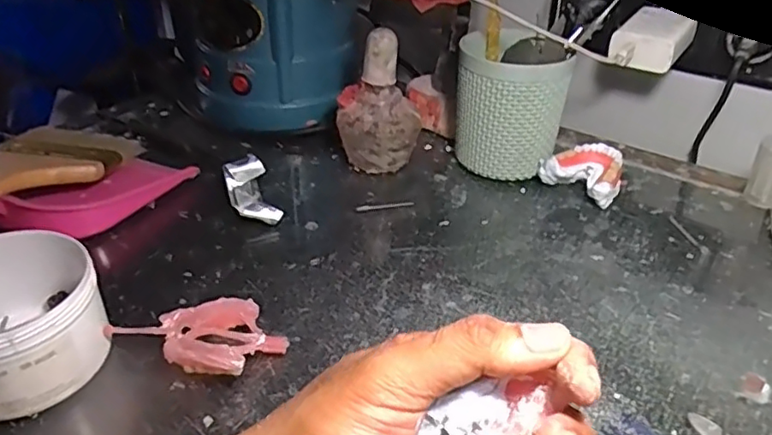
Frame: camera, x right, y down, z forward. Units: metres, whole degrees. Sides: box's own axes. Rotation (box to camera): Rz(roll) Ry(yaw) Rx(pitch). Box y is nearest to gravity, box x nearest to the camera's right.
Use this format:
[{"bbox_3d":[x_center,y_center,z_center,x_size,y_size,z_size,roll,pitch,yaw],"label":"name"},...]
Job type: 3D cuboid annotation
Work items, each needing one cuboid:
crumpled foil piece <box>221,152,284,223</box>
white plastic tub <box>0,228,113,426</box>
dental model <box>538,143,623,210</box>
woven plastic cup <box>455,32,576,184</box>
[{"bbox_3d":[-0.109,-0.021,0.494,0.033,0.028,0.071,-12,36,-19],"label":"crumpled foil piece"},{"bbox_3d":[-0.208,0.059,0.341,0.087,0.064,0.089,-25,42,-34],"label":"white plastic tub"},{"bbox_3d":[0.170,-0.038,0.524,0.062,0.035,0.051,27,42,33],"label":"dental model"},{"bbox_3d":[0.108,-0.096,0.537,0.091,0.113,0.083,1,34,-1],"label":"woven plastic cup"}]

